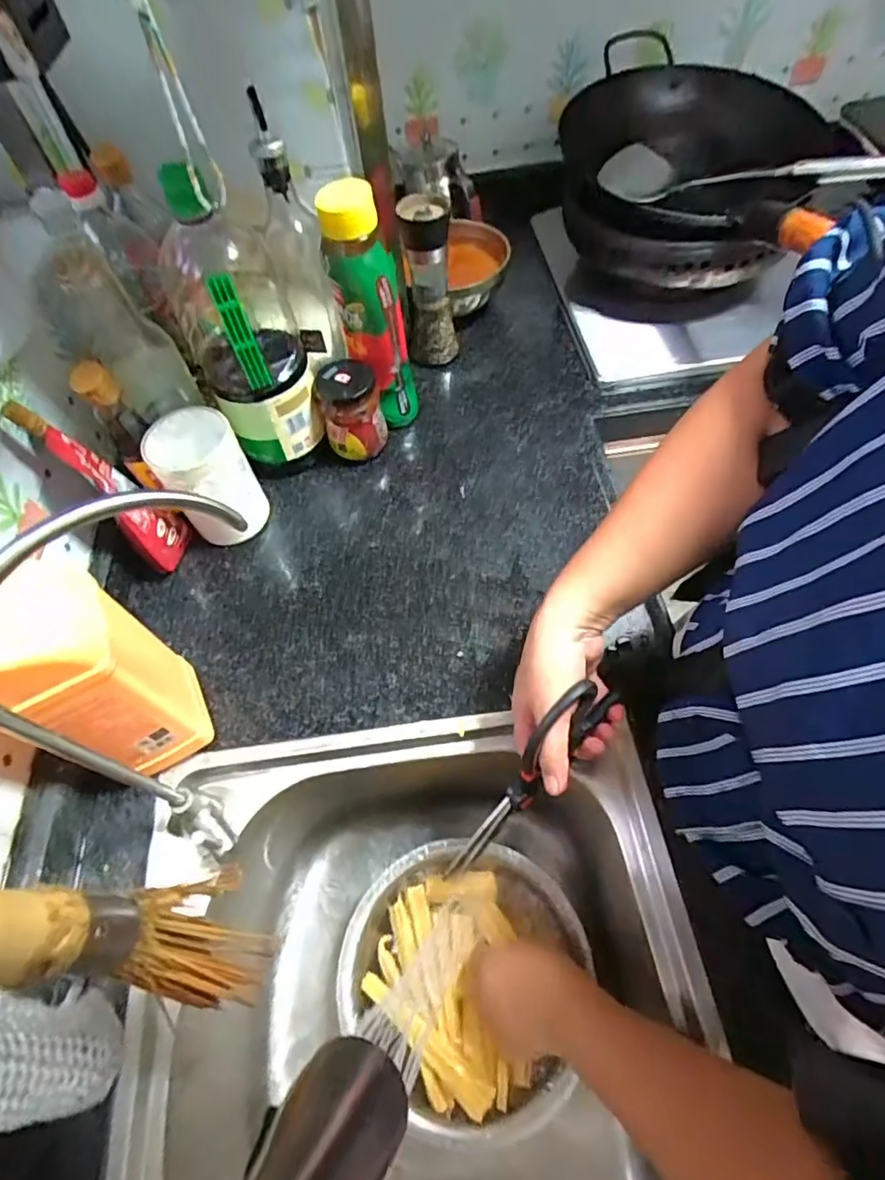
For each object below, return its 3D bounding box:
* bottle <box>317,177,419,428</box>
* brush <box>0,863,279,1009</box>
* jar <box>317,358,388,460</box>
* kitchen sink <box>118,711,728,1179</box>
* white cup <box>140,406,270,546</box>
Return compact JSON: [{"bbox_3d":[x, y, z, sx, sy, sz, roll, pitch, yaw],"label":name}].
[{"bbox_3d":[-0.073,-0.284,0.601,0.052,0.256,0.059,-36,63,-17],"label":"bottle"},{"bbox_3d":[-0.122,0.132,0.220,0.040,0.242,0.047,17,61,14],"label":"brush"},{"bbox_3d":[-0.100,-0.199,0.640,0.063,0.109,0.062,-7,58,-1],"label":"jar"},{"bbox_3d":[-0.006,0.364,0.468,0.405,0.251,0.457,-6,58,0],"label":"kitchen sink"},{"bbox_3d":[-0.242,-0.116,0.588,0.083,0.124,0.082,-2,58,3],"label":"white cup"}]

